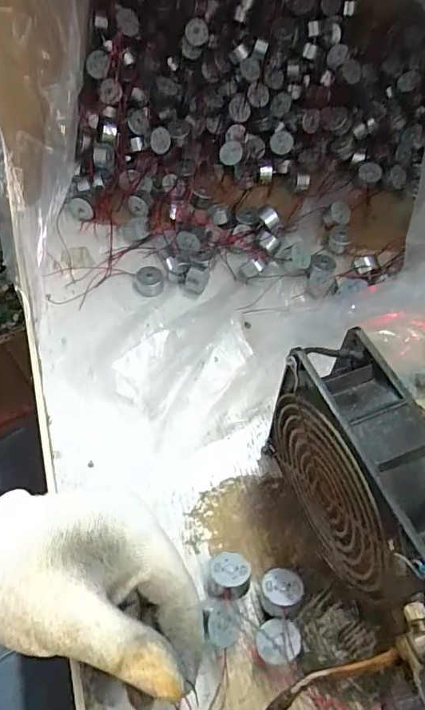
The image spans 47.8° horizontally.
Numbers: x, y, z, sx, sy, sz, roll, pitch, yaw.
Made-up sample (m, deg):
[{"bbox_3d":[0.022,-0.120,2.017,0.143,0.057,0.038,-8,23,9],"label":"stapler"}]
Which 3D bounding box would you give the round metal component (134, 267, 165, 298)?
[{"bbox_3d":[-0.055,-0.064,0.419,0.025,0.013,0.024,1,56,-1],"label":"round metal component"}]

